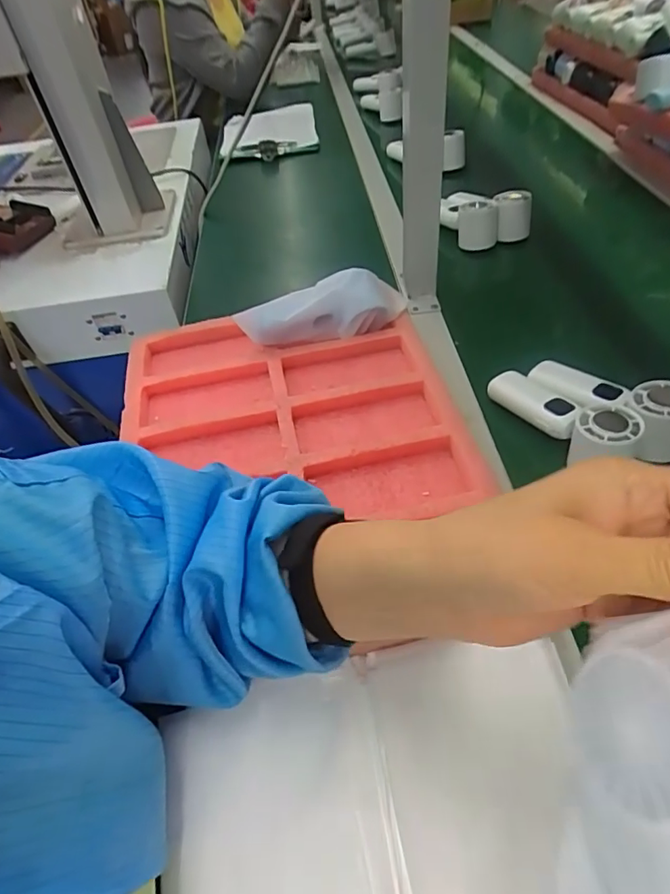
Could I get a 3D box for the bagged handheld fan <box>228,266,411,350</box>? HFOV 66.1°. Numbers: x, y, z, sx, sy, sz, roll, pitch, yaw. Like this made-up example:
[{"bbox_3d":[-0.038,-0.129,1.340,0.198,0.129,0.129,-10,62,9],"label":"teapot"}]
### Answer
[{"bbox_3d":[-0.011,-0.152,0.589,0.186,0.058,0.050,-21,50,-10],"label":"bagged handheld fan"}]

